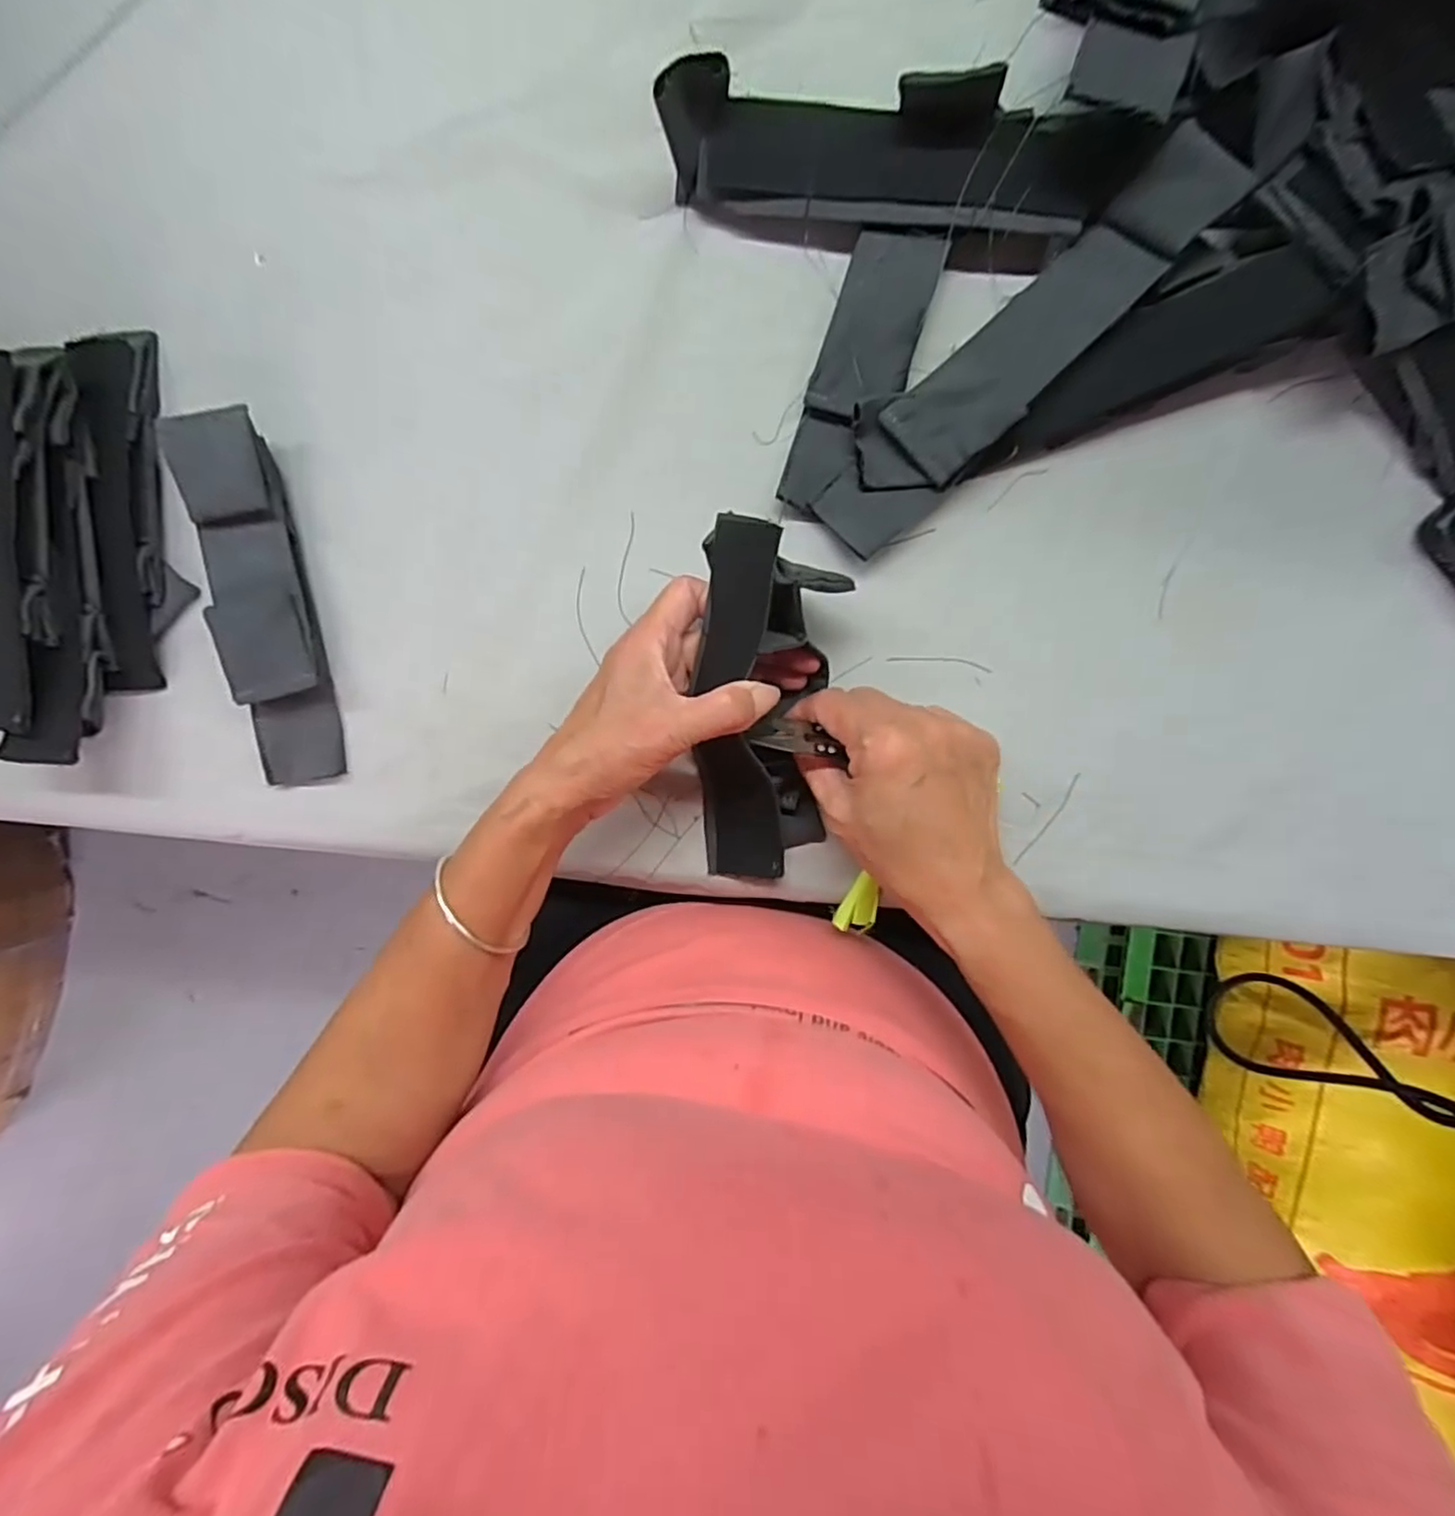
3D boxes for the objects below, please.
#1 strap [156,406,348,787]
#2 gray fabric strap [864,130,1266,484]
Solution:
[{"bbox_3d":[-0.253,-0.082,0.368,0.045,0.031,0.191,-11,93,5],"label":"strap"},{"bbox_3d":[0.150,-0.203,0.324,0.198,0.014,0.054,-38,79,10],"label":"gray fabric strap"}]

